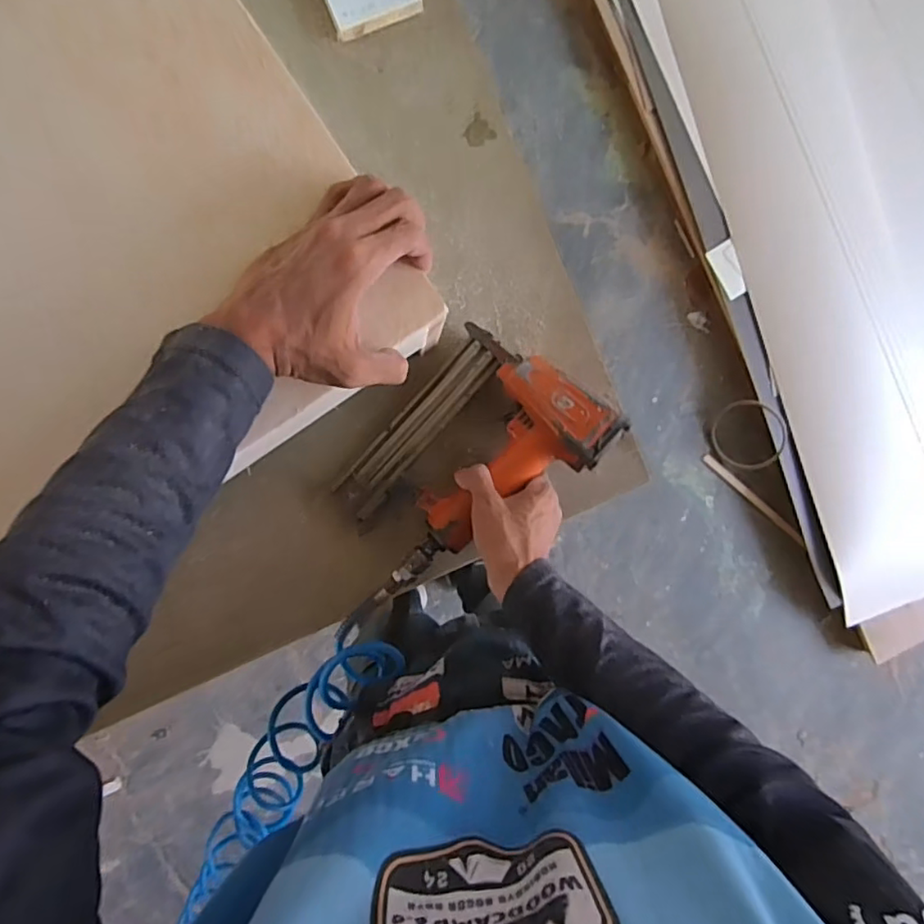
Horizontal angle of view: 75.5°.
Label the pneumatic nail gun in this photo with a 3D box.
[{"bbox_3d":[-0.001,0.012,0.537,0.157,0.065,0.253,39,91,-8],"label":"pneumatic nail gun"}]

